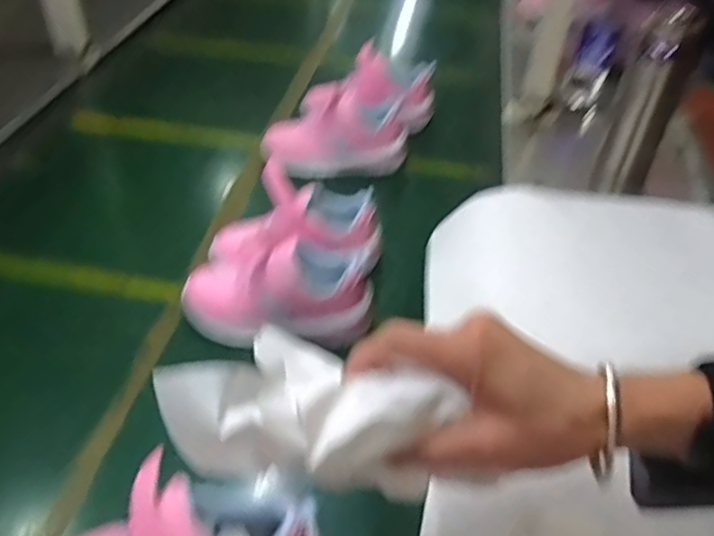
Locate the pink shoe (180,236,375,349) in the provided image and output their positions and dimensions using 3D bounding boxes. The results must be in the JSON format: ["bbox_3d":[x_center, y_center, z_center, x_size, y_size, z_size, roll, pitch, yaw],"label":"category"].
[{"bbox_3d":[-0.092,0.027,0.711,0.209,0.112,0.087,-3,42,9],"label":"pink shoe"}]

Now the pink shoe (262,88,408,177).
[{"bbox_3d":[-0.030,-0.207,0.944,0.209,0.113,0.069,-5,44,-12],"label":"pink shoe"}]

